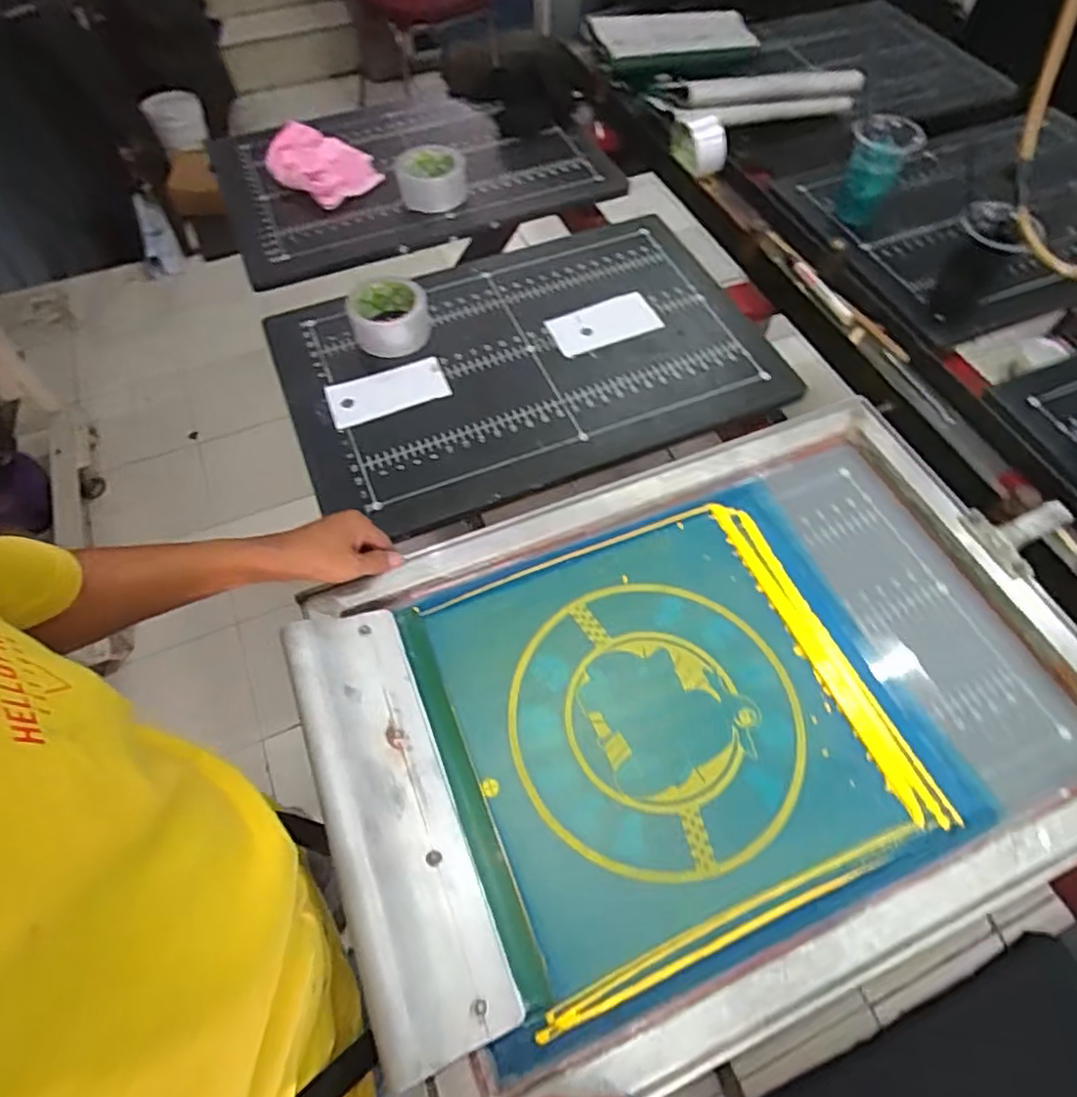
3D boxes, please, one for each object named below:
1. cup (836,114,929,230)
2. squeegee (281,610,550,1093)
[{"bbox_3d":[0.481,-0.546,0.925,0.085,0.123,0.082,20,61,11],"label":"cup"},{"bbox_3d":[-0.115,0.207,0.524,0.118,0.032,0.343,-8,57,-30],"label":"squeegee"}]

